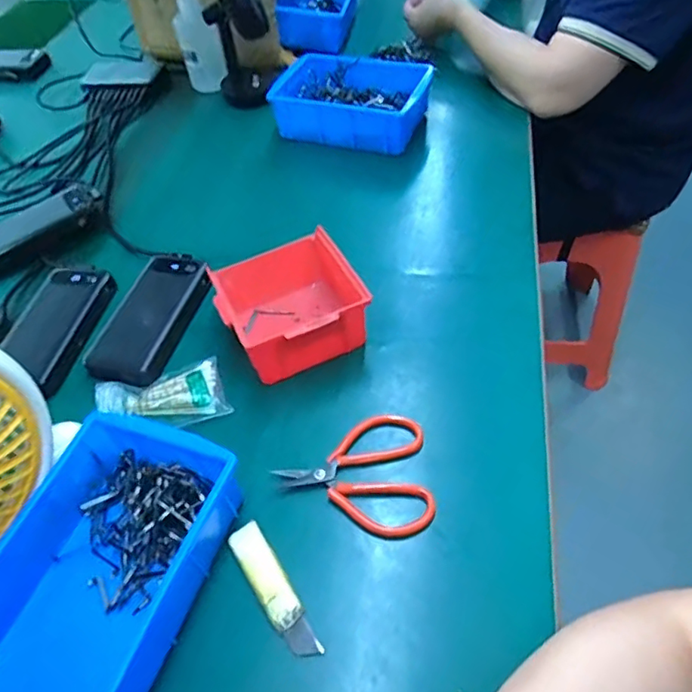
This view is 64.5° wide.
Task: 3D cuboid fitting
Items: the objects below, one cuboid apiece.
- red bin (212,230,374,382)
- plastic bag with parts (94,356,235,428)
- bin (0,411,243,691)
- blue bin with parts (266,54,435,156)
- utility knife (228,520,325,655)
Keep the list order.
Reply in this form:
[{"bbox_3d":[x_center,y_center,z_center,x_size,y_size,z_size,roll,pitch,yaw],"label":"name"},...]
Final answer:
[{"bbox_3d":[-0.057,-0.043,0.534,0.121,0.069,0.139,-22,52,-13],"label":"red bin"},{"bbox_3d":[-0.168,0.047,0.496,0.114,0.020,0.066,-15,51,-7],"label":"plastic bag with parts"},{"bbox_3d":[-0.178,0.154,0.387,0.137,0.056,0.197,14,53,15],"label":"bin"},{"bbox_3d":[0.006,-0.340,0.770,0.199,0.062,0.140,14,54,15],"label":"blue bin with parts"},{"bbox_3d":[-0.052,0.175,0.398,0.025,0.006,0.105,-30,55,-19],"label":"utility knife"}]

